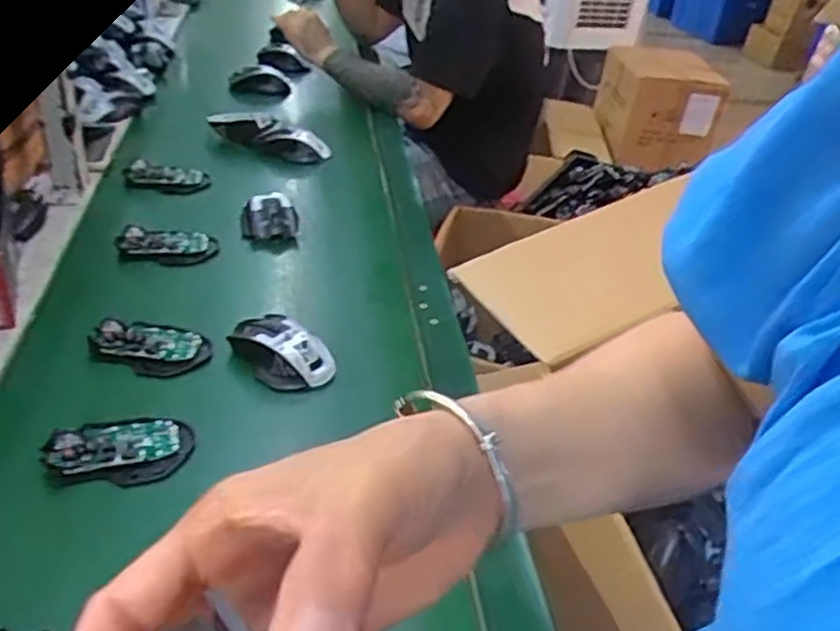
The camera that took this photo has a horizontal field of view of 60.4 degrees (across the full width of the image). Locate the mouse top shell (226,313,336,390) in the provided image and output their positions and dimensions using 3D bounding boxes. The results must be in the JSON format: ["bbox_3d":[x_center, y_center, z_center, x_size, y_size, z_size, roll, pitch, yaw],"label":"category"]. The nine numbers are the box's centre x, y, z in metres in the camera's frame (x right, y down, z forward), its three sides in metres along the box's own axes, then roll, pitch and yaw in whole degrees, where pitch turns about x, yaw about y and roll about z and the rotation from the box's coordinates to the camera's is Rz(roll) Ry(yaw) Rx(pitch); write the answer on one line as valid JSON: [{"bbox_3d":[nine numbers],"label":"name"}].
[{"bbox_3d":[-0.140,0.037,0.736,0.107,0.040,0.071,32,41,31],"label":"mouse top shell"}]

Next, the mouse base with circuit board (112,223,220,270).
[{"bbox_3d":[-0.312,-0.084,0.890,0.117,0.034,0.046,-4,36,-17],"label":"mouse base with circuit board"}]

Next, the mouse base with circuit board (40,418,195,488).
[{"bbox_3d":[-0.254,0.111,0.613,0.113,0.028,0.064,1,35,-10],"label":"mouse base with circuit board"}]

